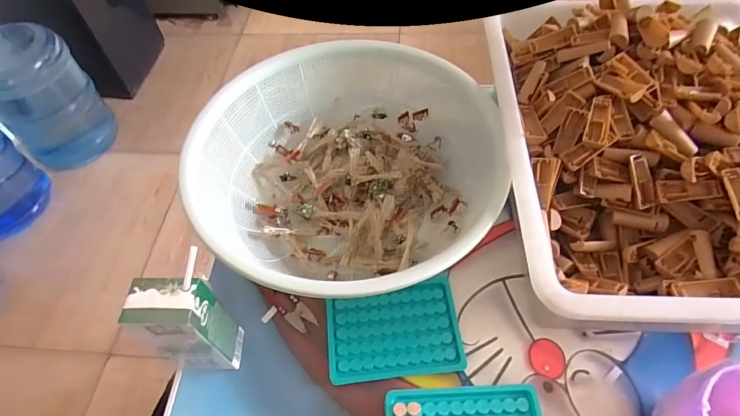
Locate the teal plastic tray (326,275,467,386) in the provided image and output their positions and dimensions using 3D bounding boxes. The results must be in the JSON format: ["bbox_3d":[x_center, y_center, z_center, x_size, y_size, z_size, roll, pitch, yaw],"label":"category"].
[{"bbox_3d":[0.023,0.122,0.436,0.128,0.007,0.090,-6,55,-2],"label":"teal plastic tray"}]

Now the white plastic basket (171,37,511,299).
[{"bbox_3d":[-0.017,-0.060,0.501,0.311,0.110,0.300,8,56,8],"label":"white plastic basket"}]

